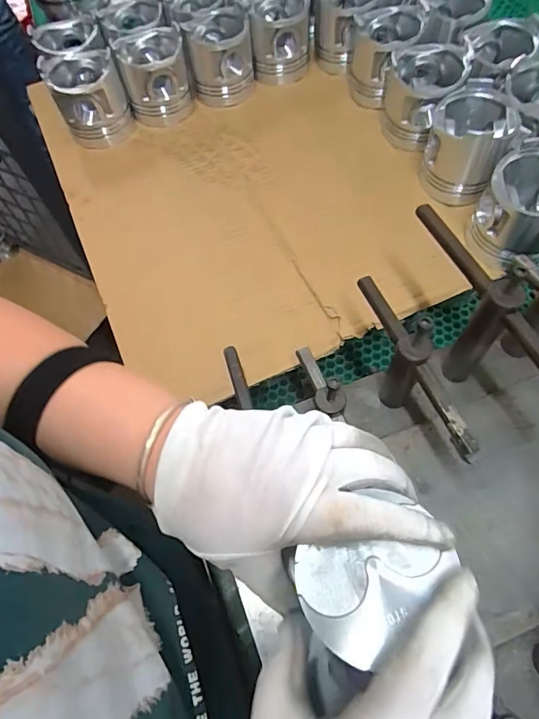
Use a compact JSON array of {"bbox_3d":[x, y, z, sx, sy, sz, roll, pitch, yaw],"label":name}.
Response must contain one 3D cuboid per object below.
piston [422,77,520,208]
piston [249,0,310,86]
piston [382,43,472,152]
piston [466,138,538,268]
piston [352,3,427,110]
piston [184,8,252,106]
[{"bbox_3d":[0.213,-0.231,0.481,0.082,0.083,0.086,-2,63,3],"label":"piston"},{"bbox_3d":[0.016,-0.440,0.604,0.075,0.072,0.092,0,63,4],"label":"piston"},{"bbox_3d":[0.180,-0.308,0.524,0.086,0.083,0.088,9,64,8],"label":"piston"},{"bbox_3d":[0.247,-0.142,0.431,0.083,0.084,0.095,27,68,16],"label":"piston"},{"bbox_3d":[0.145,-0.382,0.560,0.083,0.083,0.091,12,64,10],"label":"piston"},{"bbox_3d":[-0.064,-0.403,0.590,0.081,0.076,0.091,-7,63,0],"label":"piston"}]

